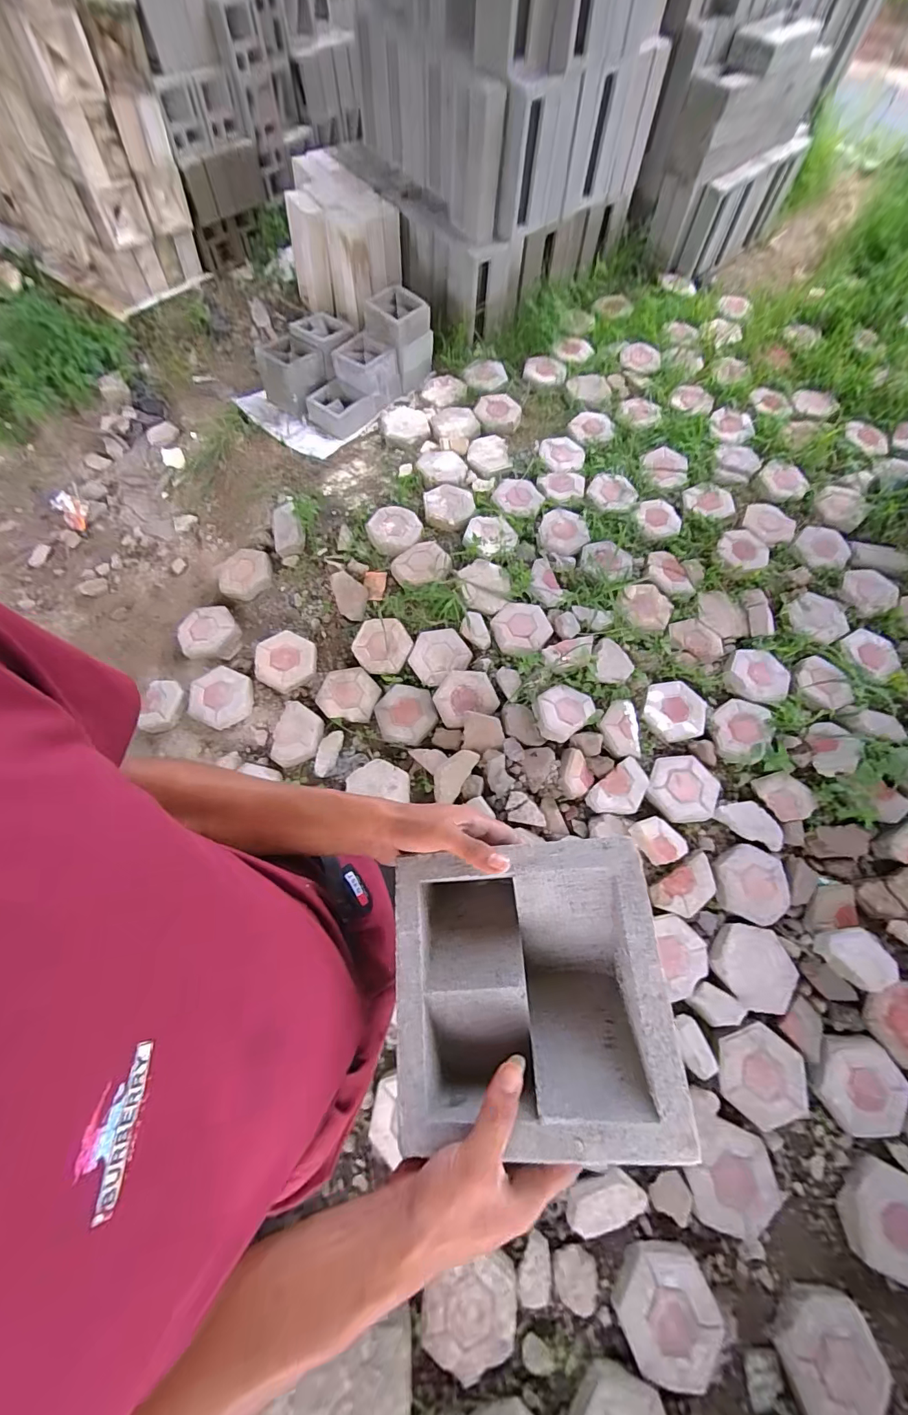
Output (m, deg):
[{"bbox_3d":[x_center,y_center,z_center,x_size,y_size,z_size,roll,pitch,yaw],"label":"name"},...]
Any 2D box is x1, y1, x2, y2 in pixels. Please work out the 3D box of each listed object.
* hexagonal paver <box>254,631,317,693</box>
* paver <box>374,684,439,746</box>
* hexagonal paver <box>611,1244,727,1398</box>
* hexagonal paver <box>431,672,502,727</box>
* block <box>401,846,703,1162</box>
[{"bbox_3d":[-0.596,-0.174,1.607,0.203,0.064,0.227,-3,67,-2],"label":"hexagonal paver"},{"bbox_3d":[-0.165,0.024,1.558,0.195,0.053,0.211,-17,68,-8],"label":"paver"},{"bbox_3d":[0.458,1.291,0.971,0.208,0.048,0.196,13,68,5],"label":"hexagonal paver"},{"bbox_3d":[0.035,-0.043,1.540,0.203,0.042,0.175,-23,69,-10],"label":"hexagonal paver"},{"bbox_3d":[0.052,0.215,0.356,0.191,0.083,0.196,-3,67,-2],"label":"block"}]

